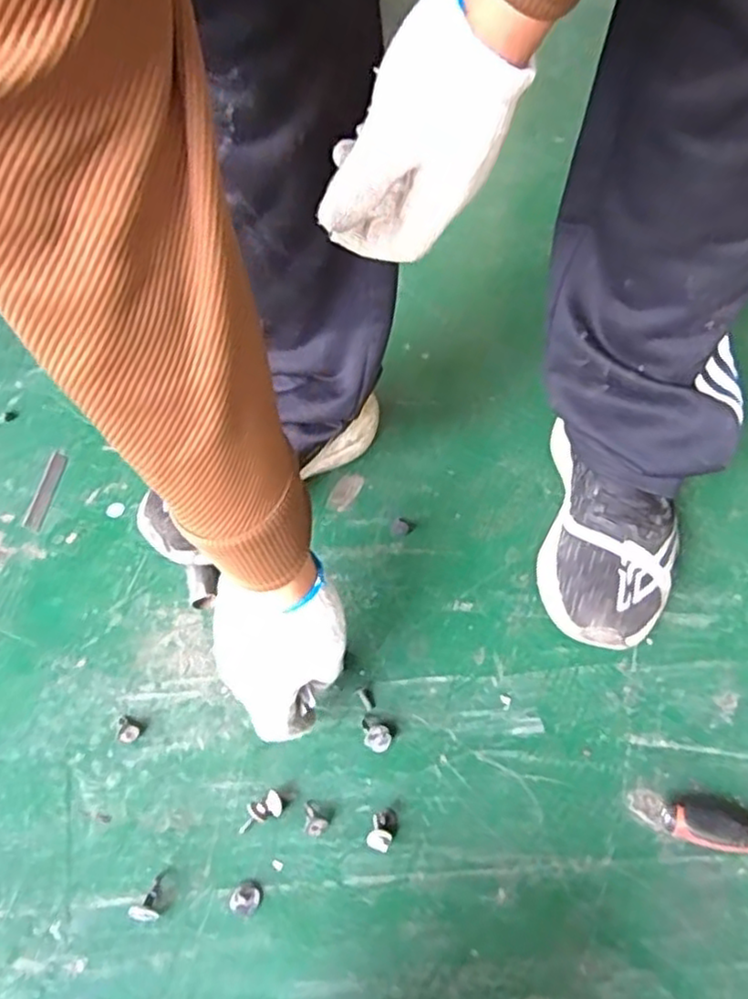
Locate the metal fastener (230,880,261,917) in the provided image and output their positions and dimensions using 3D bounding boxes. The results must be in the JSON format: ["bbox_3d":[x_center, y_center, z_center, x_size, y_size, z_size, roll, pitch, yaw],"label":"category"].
[{"bbox_3d":[-0.086,0.266,0.463,0.018,0.004,0.021,28,59,23],"label":"metal fastener"}]

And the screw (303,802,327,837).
[{"bbox_3d":[-0.044,0.227,0.494,0.014,0.012,0.024,-27,34,-16],"label":"screw"}]

